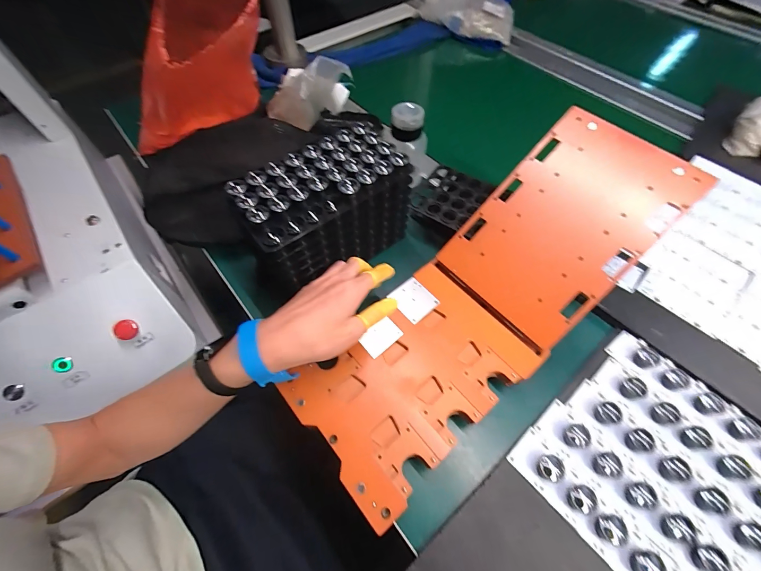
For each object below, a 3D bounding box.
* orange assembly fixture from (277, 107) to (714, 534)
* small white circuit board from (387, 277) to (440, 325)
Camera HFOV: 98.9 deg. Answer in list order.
[{"bbox_3d":[0.118,0.013,0.353,0.443,0.061,0.158,-44,66,-5],"label":"orange assembly fixture"},{"bbox_3d":[0.039,0.017,0.385,0.043,0.006,0.048,-38,65,-19],"label":"small white circuit board"}]

